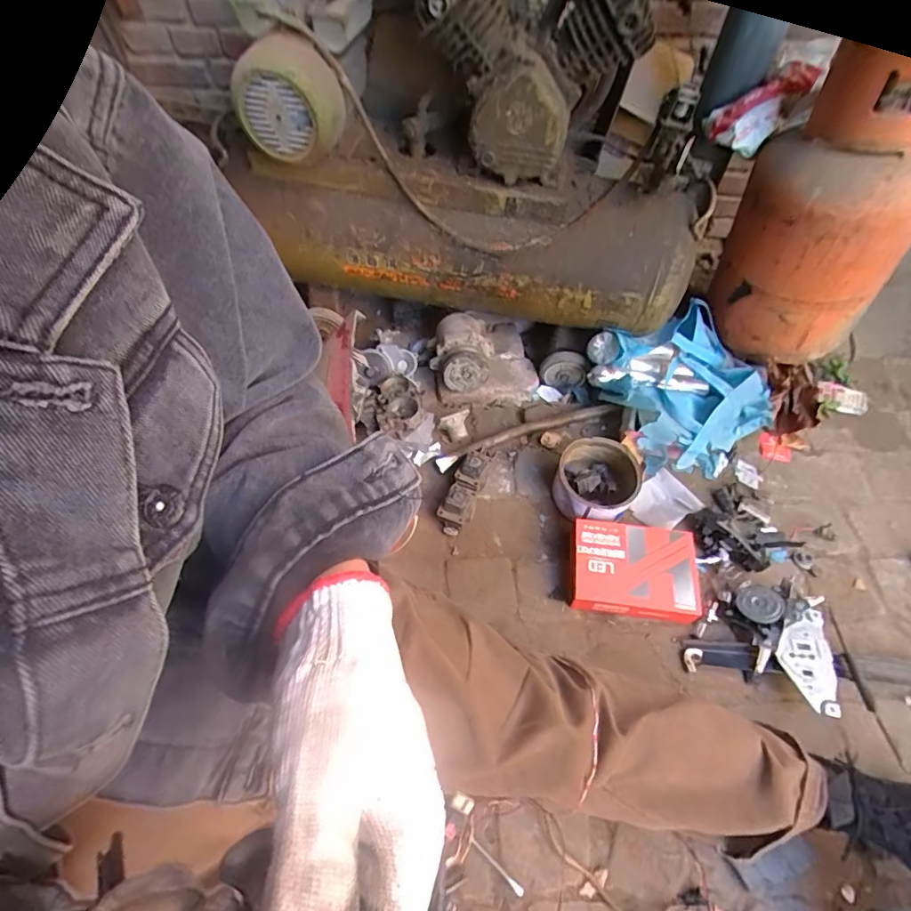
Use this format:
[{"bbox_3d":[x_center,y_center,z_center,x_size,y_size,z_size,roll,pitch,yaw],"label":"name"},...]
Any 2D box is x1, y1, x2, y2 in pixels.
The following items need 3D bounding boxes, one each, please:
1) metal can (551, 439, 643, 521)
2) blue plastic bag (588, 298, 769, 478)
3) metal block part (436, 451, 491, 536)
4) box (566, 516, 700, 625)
[{"bbox_3d":[0.270,0.058,0.998,0.153,0.082,0.168,21,59,15],"label":"metal can"},{"bbox_3d":[0.488,-0.138,1.084,0.322,0.159,0.314,-24,59,-16],"label":"blue plastic bag"},{"bbox_3d":[0.016,0.066,0.988,0.057,0.054,0.176,17,66,15],"label":"metal block part"},{"bbox_3d":[0.312,0.200,0.902,0.216,0.062,0.155,9,56,6],"label":"box"}]

